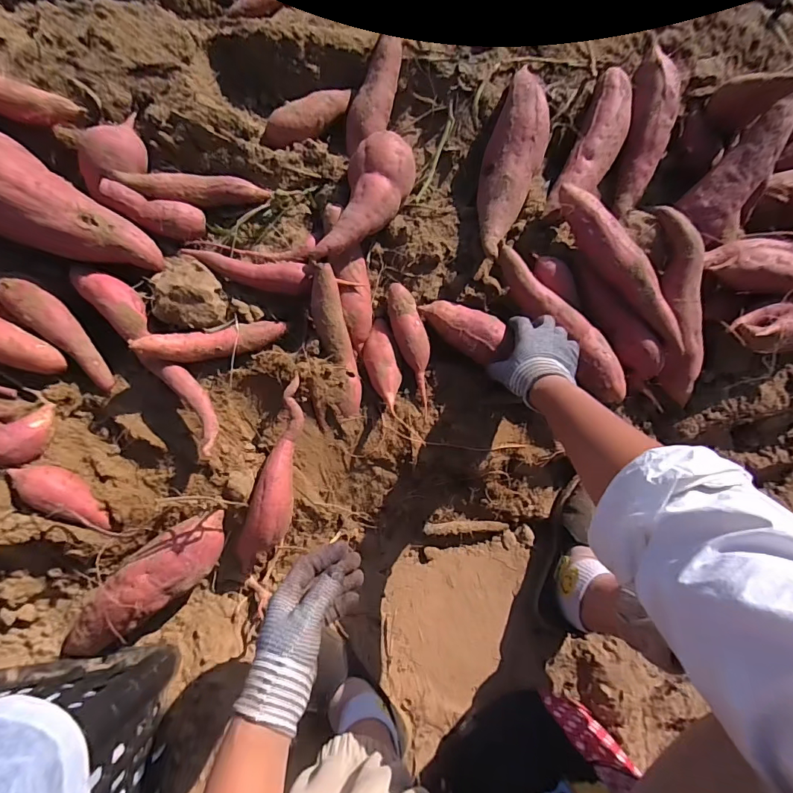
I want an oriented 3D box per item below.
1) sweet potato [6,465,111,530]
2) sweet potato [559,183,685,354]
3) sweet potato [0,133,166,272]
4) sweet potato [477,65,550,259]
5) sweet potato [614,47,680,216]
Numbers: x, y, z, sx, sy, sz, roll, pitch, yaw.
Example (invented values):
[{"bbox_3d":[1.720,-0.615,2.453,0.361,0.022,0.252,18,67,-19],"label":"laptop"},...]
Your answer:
[{"bbox_3d":[-0.392,0.114,0.528,0.114,0.033,0.043,32,80,-6],"label":"sweet potato"},{"bbox_3d":[0.300,-0.169,0.607,0.052,0.064,0.266,-38,92,-11],"label":"sweet potato"},{"bbox_3d":[-0.414,-0.218,0.521,0.259,0.063,0.101,35,80,-5],"label":"sweet potato"},{"bbox_3d":[0.160,-0.314,0.612,0.076,0.060,0.276,14,83,-8],"label":"sweet potato"},{"bbox_3d":[0.369,-0.388,0.653,0.069,0.050,0.239,9,83,-9],"label":"sweet potato"}]

